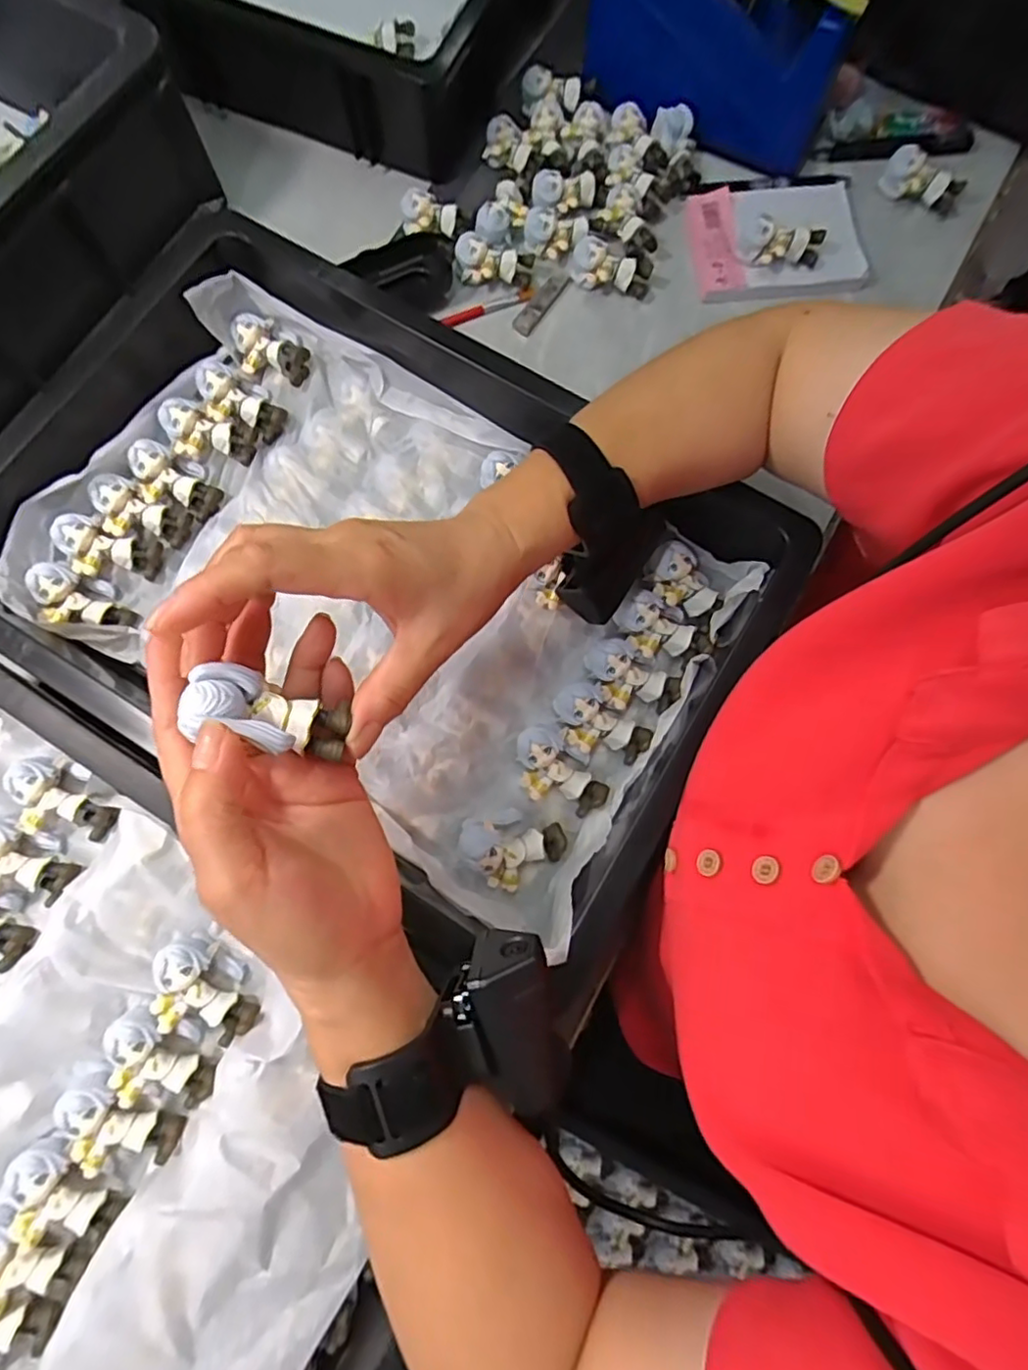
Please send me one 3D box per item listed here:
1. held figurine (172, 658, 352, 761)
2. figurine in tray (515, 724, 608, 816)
[{"bbox_3d":[-0.093,0.012,0.235,0.059,0.020,0.025,24,75,-28],"label":"held figurine"},{"bbox_3d":[0.026,0.054,0.372,0.039,0.025,0.061,-37,80,-9],"label":"figurine in tray"}]

